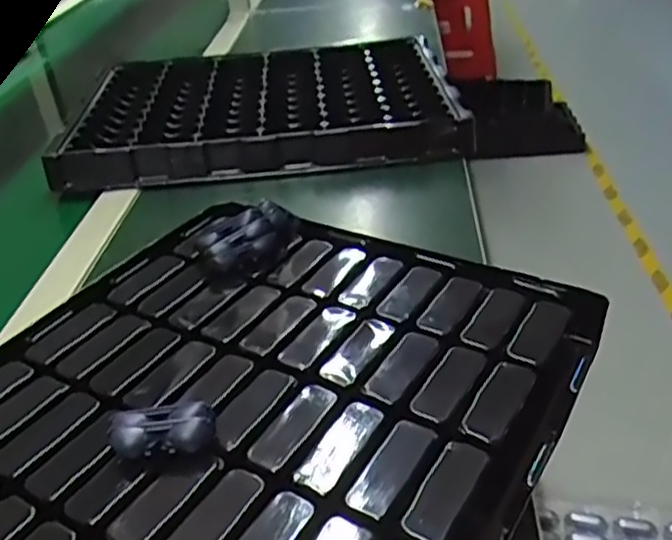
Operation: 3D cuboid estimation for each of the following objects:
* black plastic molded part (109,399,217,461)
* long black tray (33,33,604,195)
[{"bbox_3d":[-0.093,0.090,0.383,0.055,0.024,0.021,-8,35,-1],"label":"black plastic molded part"},{"bbox_3d":[-0.091,-0.214,0.887,0.461,0.039,0.354,-9,35,-2],"label":"long black tray"}]

